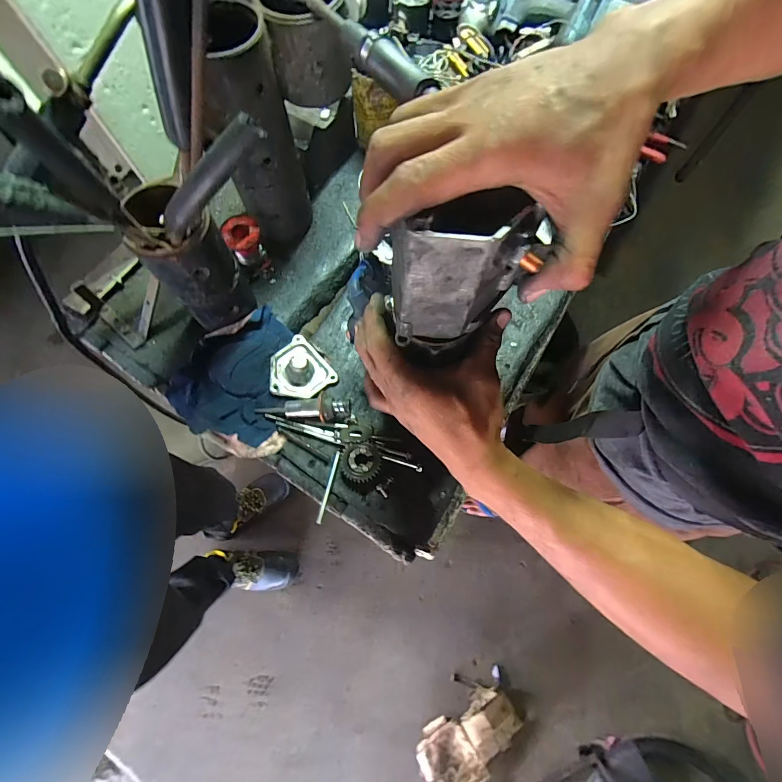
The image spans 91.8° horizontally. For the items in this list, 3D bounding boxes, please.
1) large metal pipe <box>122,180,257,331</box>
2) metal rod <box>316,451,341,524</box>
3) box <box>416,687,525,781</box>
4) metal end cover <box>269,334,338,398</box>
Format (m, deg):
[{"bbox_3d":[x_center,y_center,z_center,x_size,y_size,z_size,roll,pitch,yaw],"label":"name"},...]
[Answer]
[{"bbox_3d":[-0.209,-0.131,0.414,0.070,0.159,0.073,-37,75,-10],"label":"large metal pipe"},{"bbox_3d":[-0.070,0.107,0.426,0.006,0.007,0.080,11,70,7],"label":"metal rod"},{"bbox_3d":[0.209,0.927,1.012,0.291,0.051,0.165,-30,71,-9],"label":"box"},{"bbox_3d":[-0.119,-0.024,0.480,0.073,0.022,0.076,-40,75,-11],"label":"metal end cover"}]

